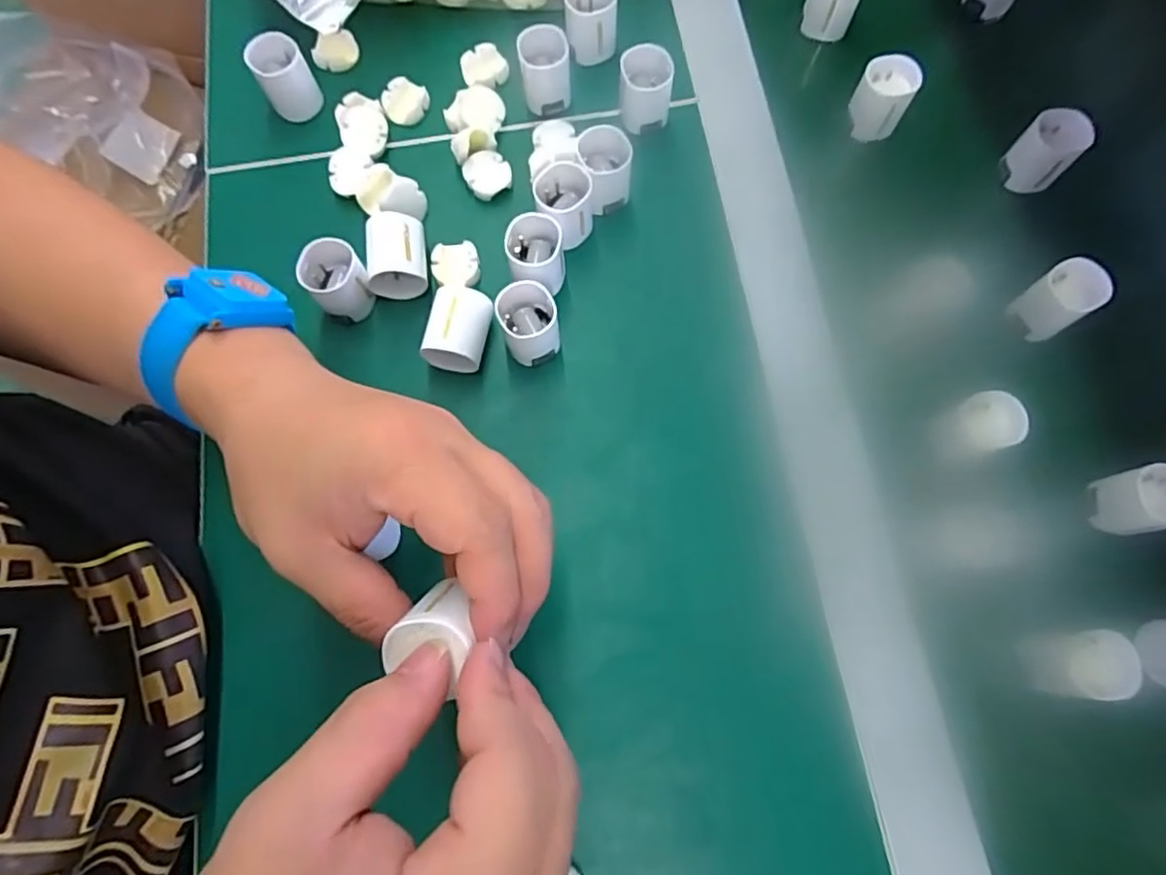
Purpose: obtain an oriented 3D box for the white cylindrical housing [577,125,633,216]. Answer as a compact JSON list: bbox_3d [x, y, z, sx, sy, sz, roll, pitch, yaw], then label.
[{"bbox_3d":[0.013,-0.145,0.353,0.027,0.041,0.033,-7,78,0],"label":"white cylindrical housing"}]

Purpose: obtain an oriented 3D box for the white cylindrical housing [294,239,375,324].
[{"bbox_3d":[-0.129,-0.081,0.334,0.028,0.030,0.030,0,78,2],"label":"white cylindrical housing"}]

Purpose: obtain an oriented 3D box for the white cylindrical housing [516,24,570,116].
[{"bbox_3d":[-0.022,-0.212,0.368,0.028,0.030,0.030,0,78,2],"label":"white cylindrical housing"}]

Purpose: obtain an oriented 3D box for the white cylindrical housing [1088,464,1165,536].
[{"bbox_3d":[0.264,0.029,0.300,0.031,0.030,0.029,0,78,2],"label":"white cylindrical housing"}]

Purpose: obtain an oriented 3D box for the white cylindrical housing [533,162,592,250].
[{"bbox_3d":[-0.010,-0.124,0.346,0.029,0.041,0.031,0,78,2],"label":"white cylindrical housing"}]

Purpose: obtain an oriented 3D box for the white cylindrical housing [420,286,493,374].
[{"bbox_3d":[-0.063,-0.053,0.330,0.028,0.026,0.043,11,78,4],"label":"white cylindrical housing"}]

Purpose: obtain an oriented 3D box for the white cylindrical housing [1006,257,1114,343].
[{"bbox_3d":[0.247,-0.071,0.331,0.029,0.030,0.028,0,78,2],"label":"white cylindrical housing"}]

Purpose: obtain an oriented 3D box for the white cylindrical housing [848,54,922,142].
[{"bbox_3d":[0.174,-0.198,0.371,0.030,0.035,0.032,0,78,2],"label":"white cylindrical housing"}]

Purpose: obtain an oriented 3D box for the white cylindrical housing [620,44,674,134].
[{"bbox_3d":[0.035,-0.195,0.359,0.028,0.033,0.027,0,78,2],"label":"white cylindrical housing"}]

